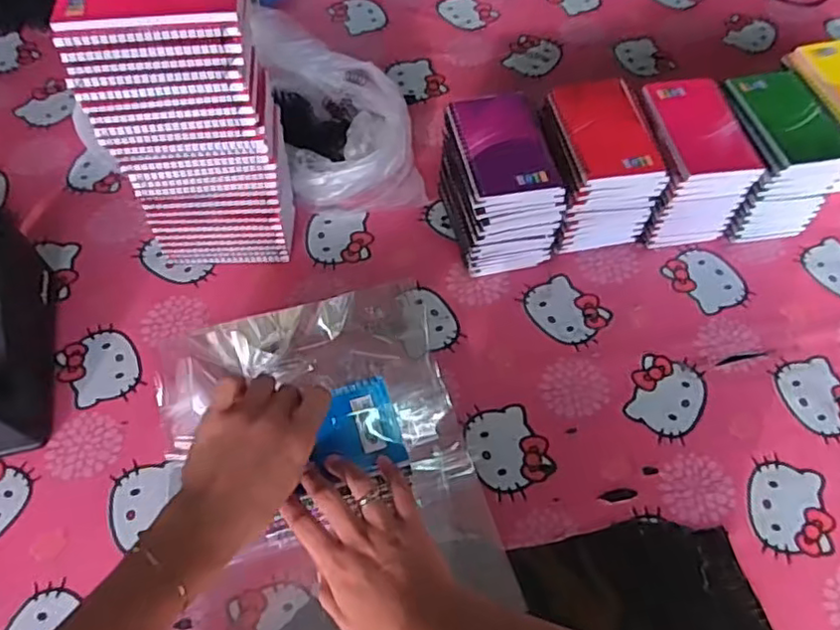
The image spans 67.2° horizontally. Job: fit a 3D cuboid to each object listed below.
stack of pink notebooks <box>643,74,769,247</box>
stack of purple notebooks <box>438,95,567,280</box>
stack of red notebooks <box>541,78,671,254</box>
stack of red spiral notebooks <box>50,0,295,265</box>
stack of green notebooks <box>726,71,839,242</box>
[{"bbox_3d":[0.287,-0.165,0.698,0.091,0.117,0.129,-9,60,-6],"label":"stack of pink notebooks"},{"bbox_3d":[0.086,-0.137,0.669,0.100,0.128,0.137,-12,60,-8],"label":"stack of purple notebooks"},{"bbox_3d":[0.187,-0.157,0.687,0.103,0.126,0.133,-11,60,-7],"label":"stack of red notebooks"},{"bbox_3d":[-0.206,-0.164,0.594,0.137,0.291,0.091,-2,59,-2],"label":"stack of red spiral notebooks"},{"bbox_3d":[0.381,-0.176,0.708,0.101,0.126,0.142,-11,60,-7],"label":"stack of green notebooks"}]

